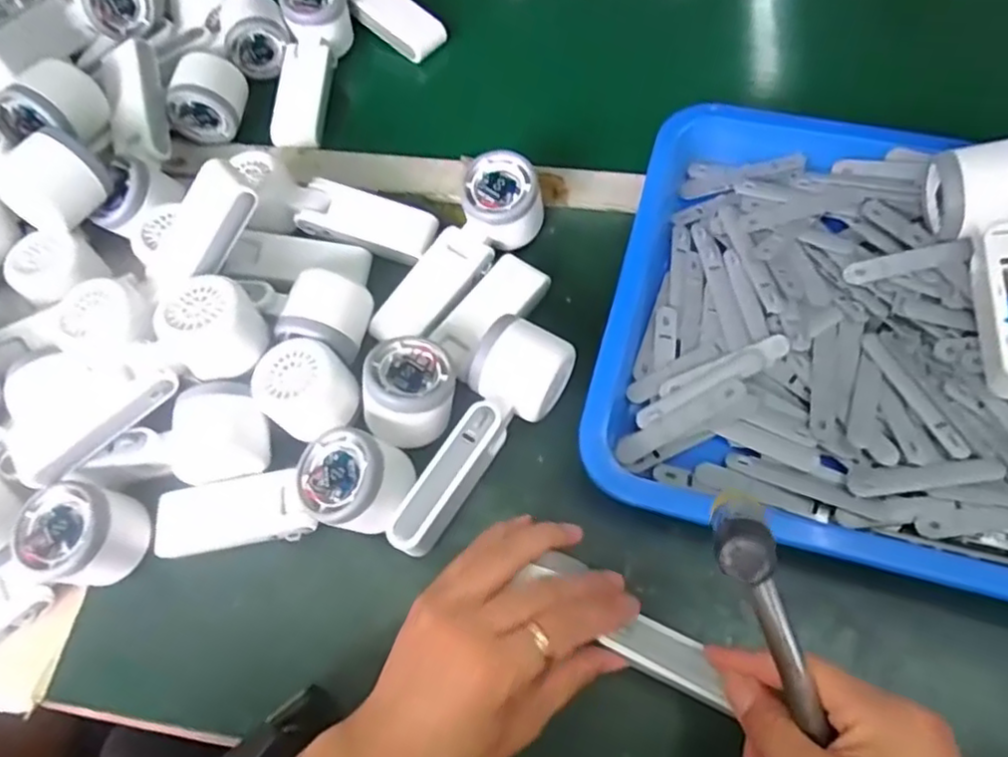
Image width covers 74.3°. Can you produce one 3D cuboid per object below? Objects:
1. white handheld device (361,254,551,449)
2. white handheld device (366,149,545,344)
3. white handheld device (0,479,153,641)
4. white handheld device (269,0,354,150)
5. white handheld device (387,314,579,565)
[{"bbox_3d":[-0.034,-0.029,0.454,0.053,0.050,0.162,29,69,17],"label":"white handheld device"},{"bbox_3d":[-0.034,-0.090,0.495,0.055,0.053,0.166,37,84,20],"label":"white handheld device"},{"bbox_3d":[-0.298,0.131,0.414,0.181,0.053,0.068,-40,67,-1],"label":"white handheld device"},{"bbox_3d":[-0.179,-0.283,0.605,0.059,0.043,0.177,4,79,6],"label":"white handheld device"},{"bbox_3d":[-0.017,0.038,0.423,0.054,0.049,0.163,28,69,17],"label":"white handheld device"}]

